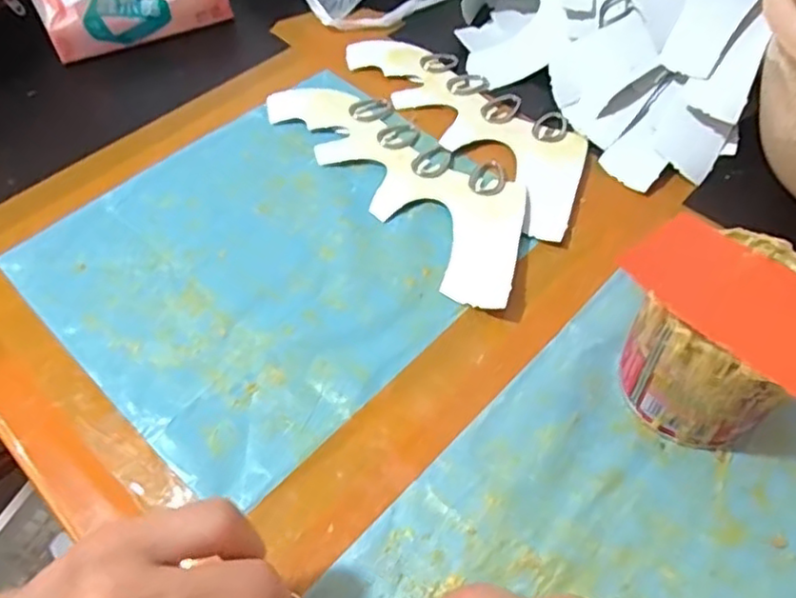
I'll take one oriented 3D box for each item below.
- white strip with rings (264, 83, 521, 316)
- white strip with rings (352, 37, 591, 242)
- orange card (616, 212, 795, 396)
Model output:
[{"bbox_3d":[0.004,-0.080,0.403,0.082,0.011,0.221,-35,60,-21],"label":"white strip with rings"},{"bbox_3d":[0.052,-0.120,0.434,0.078,0.007,0.215,-31,58,-18],"label":"white strip with rings"},{"bbox_3d":[0.129,-0.002,0.249,0.048,0.004,0.077,-36,61,-22],"label":"orange card"}]

